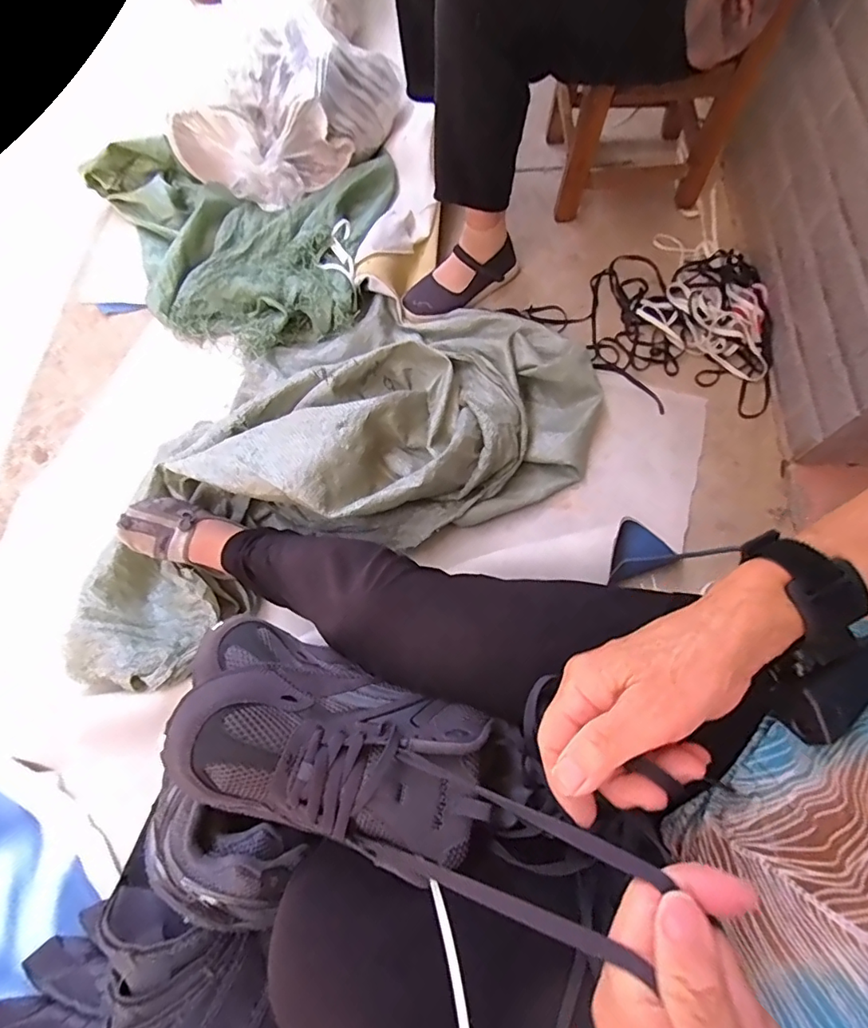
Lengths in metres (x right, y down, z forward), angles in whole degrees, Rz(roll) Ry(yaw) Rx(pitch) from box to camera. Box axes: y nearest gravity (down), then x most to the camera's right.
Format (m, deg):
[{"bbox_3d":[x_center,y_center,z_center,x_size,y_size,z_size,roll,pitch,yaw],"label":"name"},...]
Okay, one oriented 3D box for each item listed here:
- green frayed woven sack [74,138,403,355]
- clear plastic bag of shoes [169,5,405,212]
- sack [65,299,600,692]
[{"bbox_3d":[-0.426,-0.533,0.998,0.634,0.111,0.478,8,69,5],"label":"green frayed woven sack"},{"bbox_3d":[-0.268,-0.822,1.009,0.459,0.137,0.296,-39,73,-13],"label":"clear plastic bag of shoes"},{"bbox_3d":[-0.160,-0.108,0.773,0.840,0.162,0.438,-28,71,-9],"label":"sack"}]

